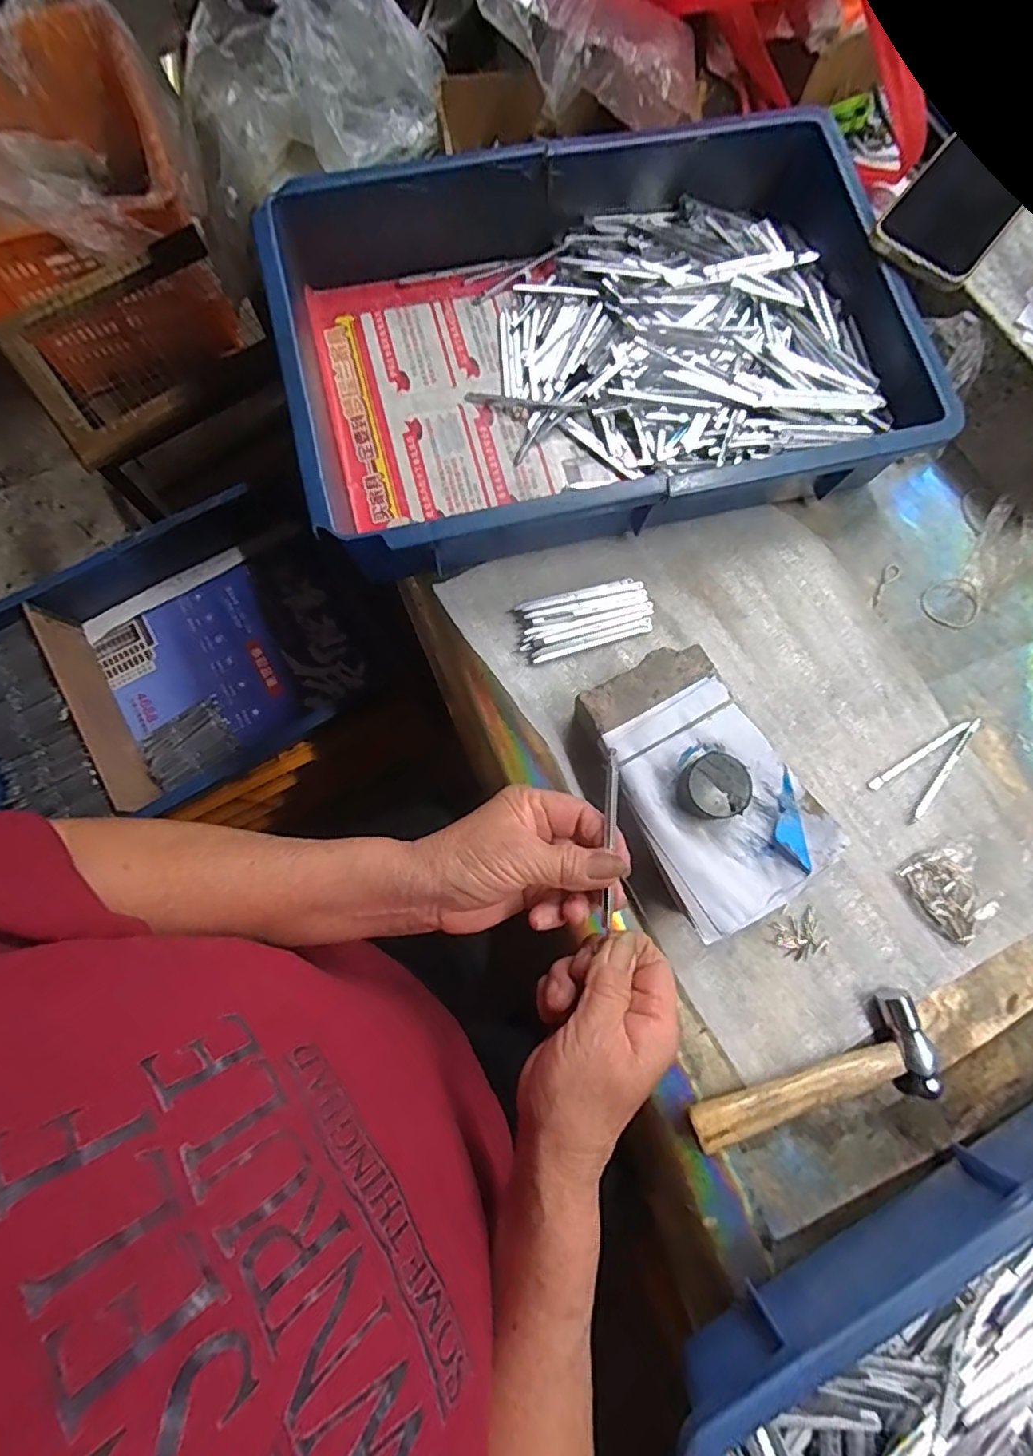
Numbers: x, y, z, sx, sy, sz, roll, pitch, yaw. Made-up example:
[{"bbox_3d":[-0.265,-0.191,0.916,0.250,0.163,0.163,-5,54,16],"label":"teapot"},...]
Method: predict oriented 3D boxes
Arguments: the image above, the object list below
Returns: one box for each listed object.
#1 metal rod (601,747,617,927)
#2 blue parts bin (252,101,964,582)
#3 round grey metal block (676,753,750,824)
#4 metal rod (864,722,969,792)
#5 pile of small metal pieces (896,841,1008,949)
[{"bbox_3d":[0.048,0.056,0.309,0.006,0.005,0.090,4,81,0],"label":"metal rod"},{"bbox_3d":[0.055,-0.276,0.441,0.427,0.090,0.285,-13,78,-5],"label":"blue parts bin"},{"bbox_3d":[0.119,0.036,0.358,0.038,0.020,0.037,0,77,-2],"label":"round grey metal block"},{"bbox_3d":[0.285,0.019,0.424,0.089,0.006,0.006,-30,80,-8],"label":"metal rod"},{"bbox_3d":[0.293,0.107,0.397,0.048,0.017,0.060,-31,80,-8],"label":"pile of small metal pieces"}]

